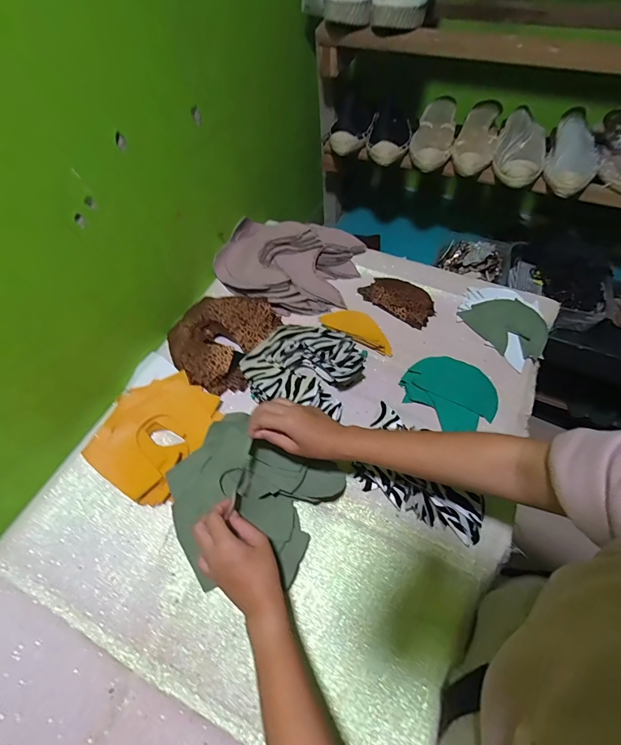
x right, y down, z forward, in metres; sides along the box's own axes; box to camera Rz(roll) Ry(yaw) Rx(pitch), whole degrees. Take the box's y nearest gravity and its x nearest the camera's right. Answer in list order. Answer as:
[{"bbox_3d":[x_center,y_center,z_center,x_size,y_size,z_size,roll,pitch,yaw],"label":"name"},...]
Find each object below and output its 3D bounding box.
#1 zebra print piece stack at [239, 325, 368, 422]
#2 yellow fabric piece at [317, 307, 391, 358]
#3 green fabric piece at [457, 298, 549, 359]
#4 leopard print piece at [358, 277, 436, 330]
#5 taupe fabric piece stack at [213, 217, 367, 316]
[{"bbox_3d":[-0.014,-0.009,0.606,0.184,0.045,0.178,14,59,13],"label":"zebra print piece stack"},{"bbox_3d":[0.090,-0.080,0.675,0.132,0.025,0.063,28,63,20],"label":"yellow fabric piece"},{"bbox_3d":[0.342,-0.084,0.662,0.146,0.036,0.092,38,67,25],"label":"green fabric piece"},{"bbox_3d":[0.170,-0.144,0.713,0.138,0.017,0.083,34,70,18],"label":"leopard print piece"},{"bbox_3d":[-0.052,-0.220,0.738,0.273,0.062,0.200,17,60,14],"label":"taupe fabric piece stack"}]

